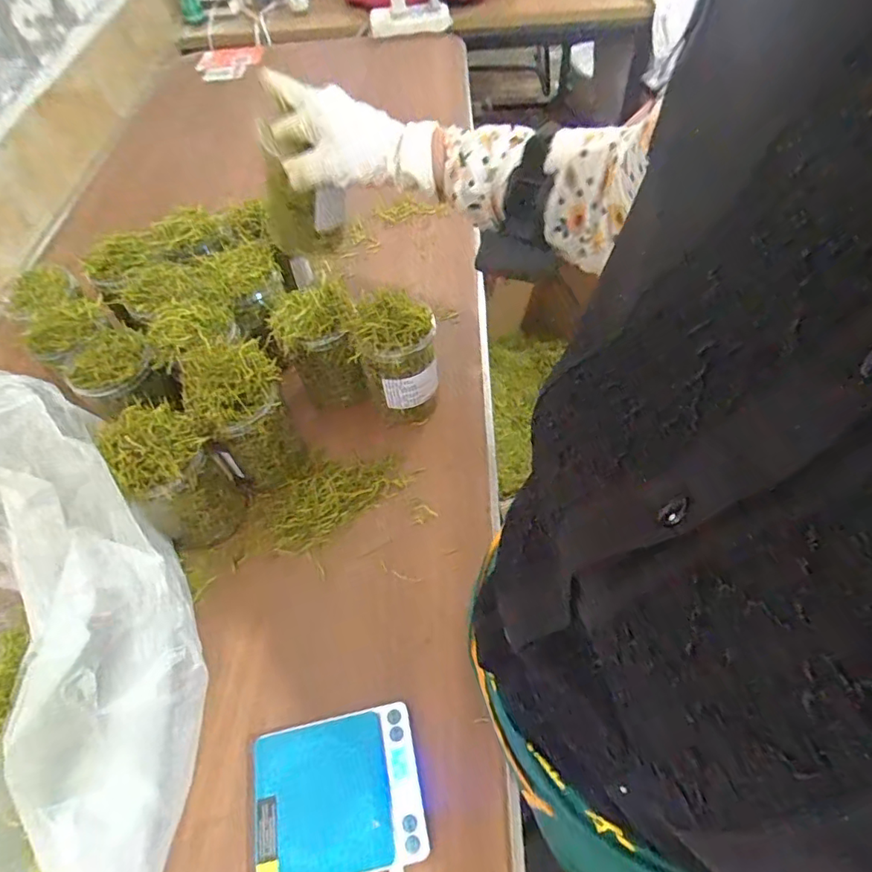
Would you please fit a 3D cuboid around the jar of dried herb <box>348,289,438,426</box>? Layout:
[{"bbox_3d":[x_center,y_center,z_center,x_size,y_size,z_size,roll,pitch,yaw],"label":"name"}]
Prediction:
[{"bbox_3d":[-0.042,-0.079,0.581,0.082,0.135,0.077,-3,59,4],"label":"jar of dried herb"}]

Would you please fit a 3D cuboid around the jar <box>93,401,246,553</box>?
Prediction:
[{"bbox_3d":[-0.245,0.040,0.501,0.078,0.132,0.084,-3,59,4],"label":"jar"}]

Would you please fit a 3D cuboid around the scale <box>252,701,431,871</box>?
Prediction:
[{"bbox_3d":[-0.076,0.277,0.411,0.126,0.020,0.104,-14,59,-3],"label":"scale"}]

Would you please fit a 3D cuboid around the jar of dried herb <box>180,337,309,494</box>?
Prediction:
[{"bbox_3d":[-0.195,-0.027,0.547,0.088,0.140,0.105,-31,58,-15],"label":"jar of dried herb"}]

